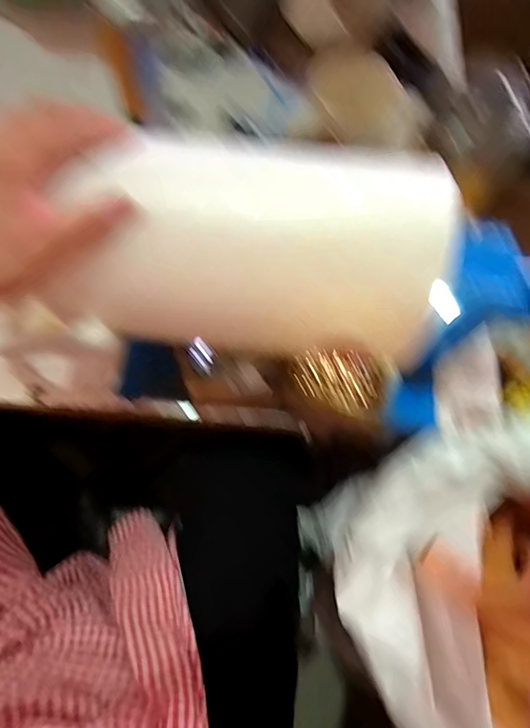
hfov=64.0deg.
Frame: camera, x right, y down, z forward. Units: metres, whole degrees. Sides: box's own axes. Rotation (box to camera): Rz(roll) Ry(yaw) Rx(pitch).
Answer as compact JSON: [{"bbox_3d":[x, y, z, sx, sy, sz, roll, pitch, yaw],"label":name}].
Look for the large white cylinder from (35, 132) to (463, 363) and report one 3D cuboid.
[{"bbox_3d":[-0.005,-0.084,0.313,0.260,0.111,0.127,3,71,-1],"label":"large white cylinder"}]

